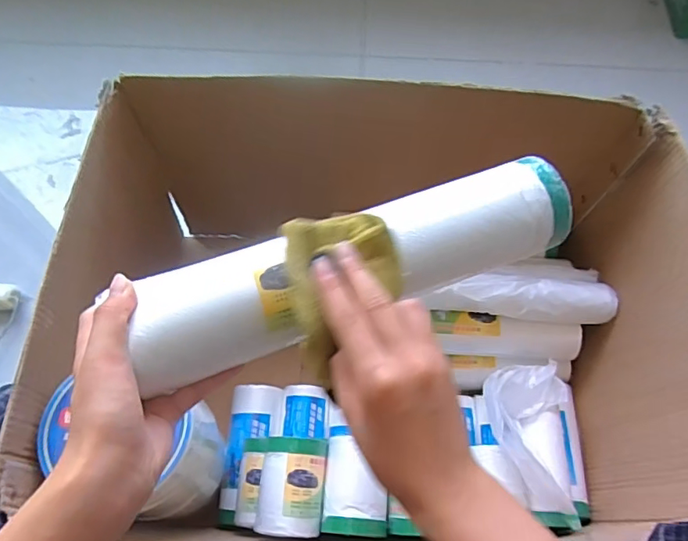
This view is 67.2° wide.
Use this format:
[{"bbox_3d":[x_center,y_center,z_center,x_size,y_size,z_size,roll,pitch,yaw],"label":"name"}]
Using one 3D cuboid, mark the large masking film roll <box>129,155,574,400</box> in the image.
[{"bbox_3d":[0.015,-0.009,0.337,0.297,0.049,0.063,-19,68,-13],"label":"large masking film roll"}]

